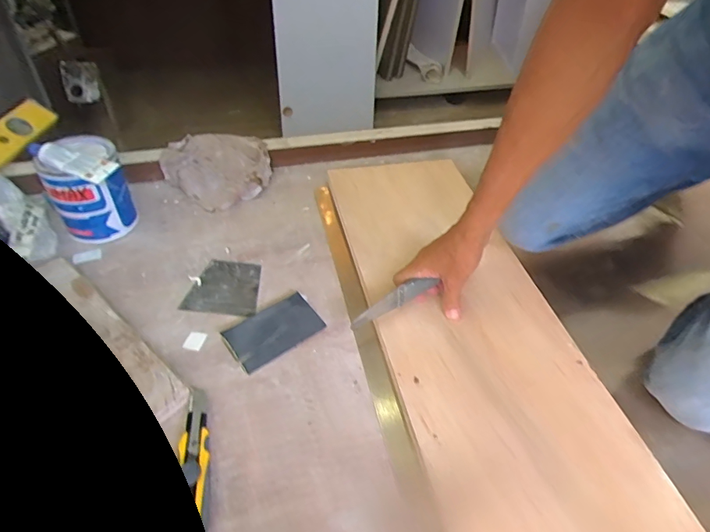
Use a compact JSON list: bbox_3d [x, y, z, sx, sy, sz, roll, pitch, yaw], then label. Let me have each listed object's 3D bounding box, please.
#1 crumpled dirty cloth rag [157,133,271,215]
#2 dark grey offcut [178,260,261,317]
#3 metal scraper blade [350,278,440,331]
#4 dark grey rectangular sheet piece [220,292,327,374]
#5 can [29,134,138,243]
[{"bbox_3d":[-0.232,-0.160,0.750,0.178,0.066,0.133,-9,47,-13],"label":"crumpled dirty cloth rag"},{"bbox_3d":[-0.179,0.027,0.614,0.094,0.005,0.095,7,45,2],"label":"dark grey offcut"},{"bbox_3d":[0.048,0.045,0.558,0.123,0.036,0.011,-27,53,-17],"label":"metal scraper blade"},{"bbox_3d":[-0.104,0.081,0.560,0.115,0.012,0.069,-29,54,-29],"label":"dark grey rectangular sheet piece"},{"bbox_3d":[-0.381,-0.109,0.638,0.100,0.138,0.115,-20,50,-22],"label":"can"}]

